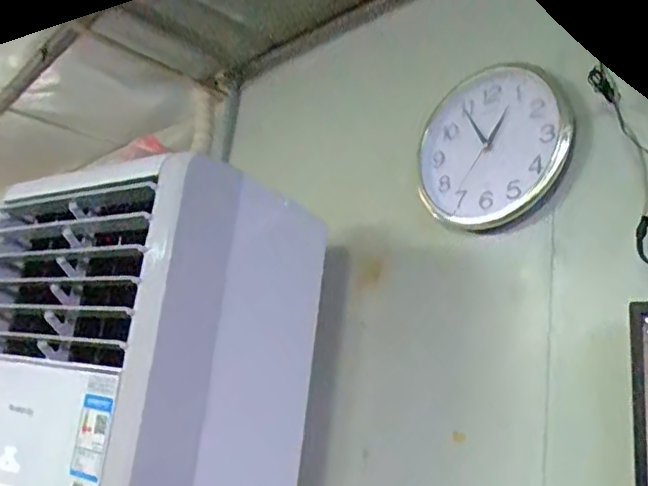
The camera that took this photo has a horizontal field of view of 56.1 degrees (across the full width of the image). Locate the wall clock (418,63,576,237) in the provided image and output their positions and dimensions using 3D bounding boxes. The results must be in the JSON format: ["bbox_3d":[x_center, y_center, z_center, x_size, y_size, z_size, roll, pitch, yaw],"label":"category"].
[{"bbox_3d":[0.278,-0.153,1.019,0.057,0.242,0.285,17,-17,-35],"label":"wall clock"}]

